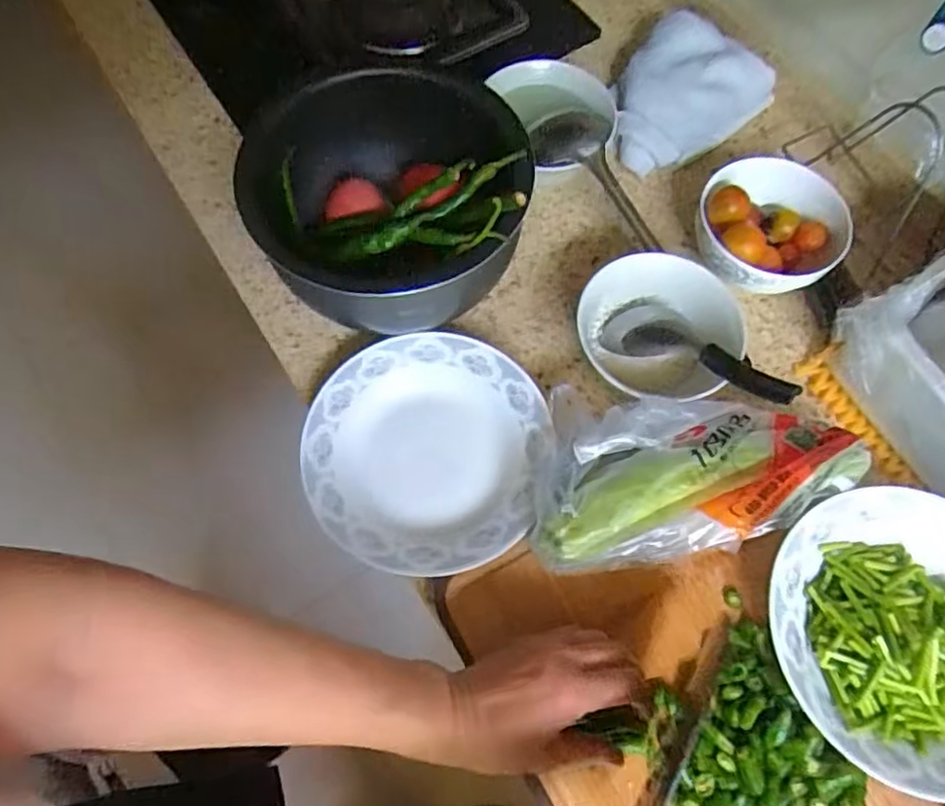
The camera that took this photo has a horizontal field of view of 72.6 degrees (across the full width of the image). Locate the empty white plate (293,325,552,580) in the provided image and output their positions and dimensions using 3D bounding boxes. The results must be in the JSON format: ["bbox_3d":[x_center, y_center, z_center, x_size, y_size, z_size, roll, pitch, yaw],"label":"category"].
[{"bbox_3d":[-0.036,0.038,0.515,0.185,0.035,0.186,0,68,0],"label":"empty white plate"}]

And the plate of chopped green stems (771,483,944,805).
[{"bbox_3d":[0.303,0.160,0.448,0.187,0.042,0.187,-19,69,-8],"label":"plate of chopped green stems"}]

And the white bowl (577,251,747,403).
[{"bbox_3d":[0.160,-0.056,0.530,0.122,0.074,0.126,0,68,0],"label":"white bowl"}]

